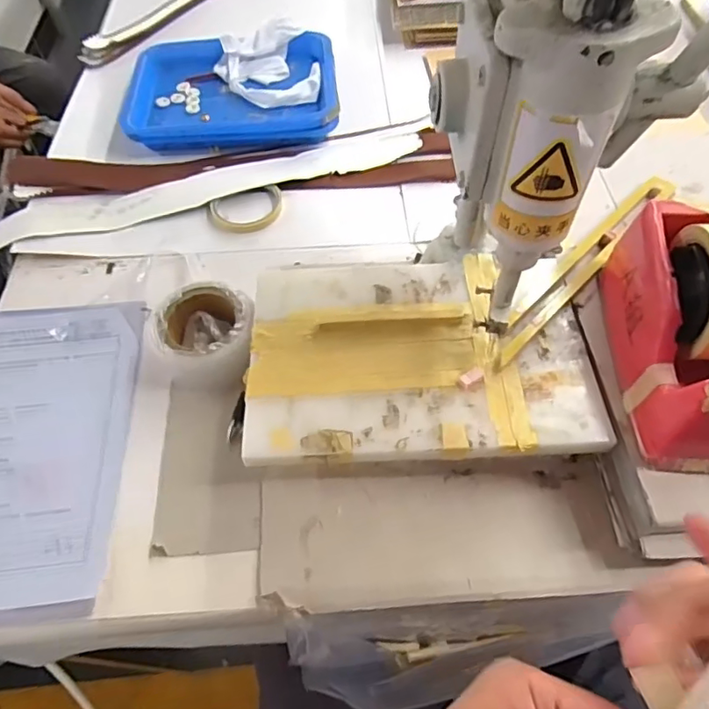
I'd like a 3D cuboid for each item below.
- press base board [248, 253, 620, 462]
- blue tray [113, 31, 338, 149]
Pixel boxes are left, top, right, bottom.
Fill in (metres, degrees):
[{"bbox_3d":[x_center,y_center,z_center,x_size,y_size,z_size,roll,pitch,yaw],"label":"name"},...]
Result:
[{"bbox_3d":[0.057,-0.009,0.487,0.295,0.015,0.207,-1,59,1],"label":"press base board"},{"bbox_3d":[-0.170,-0.369,0.763,0.286,0.040,0.209,-5,59,-1],"label":"blue tray"}]

